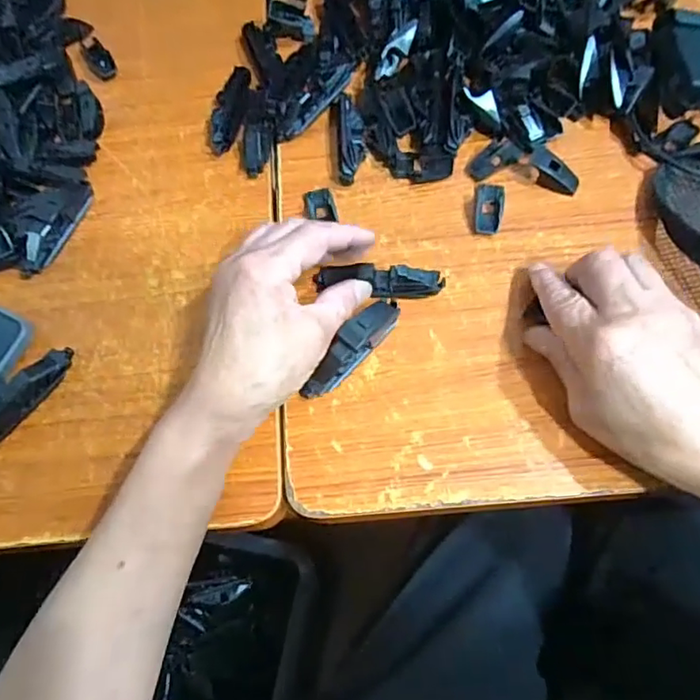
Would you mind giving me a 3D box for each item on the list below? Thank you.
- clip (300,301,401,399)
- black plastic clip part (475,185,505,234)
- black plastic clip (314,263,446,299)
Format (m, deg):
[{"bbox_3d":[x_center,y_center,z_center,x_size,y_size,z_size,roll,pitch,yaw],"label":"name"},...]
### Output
[{"bbox_3d":[0.001,-0.002,0.346,0.017,0.022,0.079,38,74,18],"label":"clip"},{"bbox_3d":[0.097,-0.099,0.389,0.019,0.006,0.039,5,66,5],"label":"black plastic clip part"},{"bbox_3d":[0.018,-0.046,0.365,0.084,0.019,0.021,6,66,11],"label":"black plastic clip"}]

